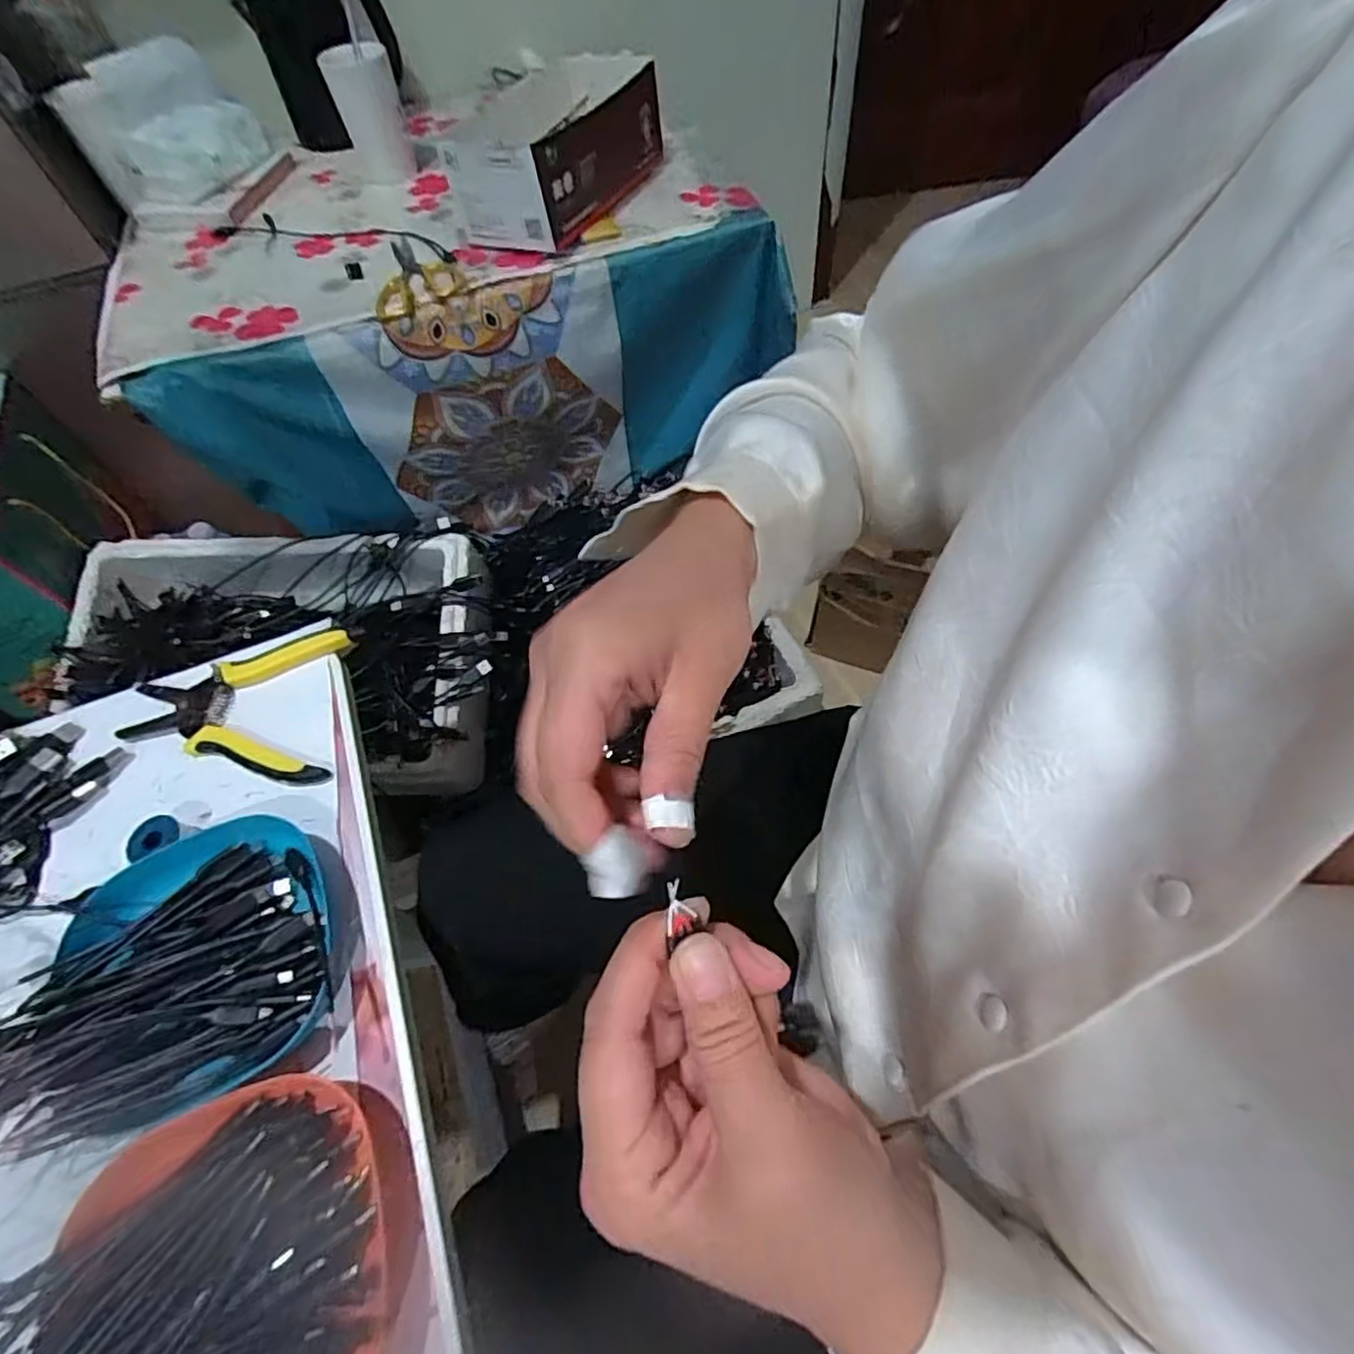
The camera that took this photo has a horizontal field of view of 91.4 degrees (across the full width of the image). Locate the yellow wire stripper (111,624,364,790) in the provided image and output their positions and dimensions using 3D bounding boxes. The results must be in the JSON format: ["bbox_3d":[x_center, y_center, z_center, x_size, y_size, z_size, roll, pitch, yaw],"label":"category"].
[{"bbox_3d":[-0.304,0.021,0.454,0.152,0.016,0.114,-3,58,3],"label":"yellow wire stripper"}]

